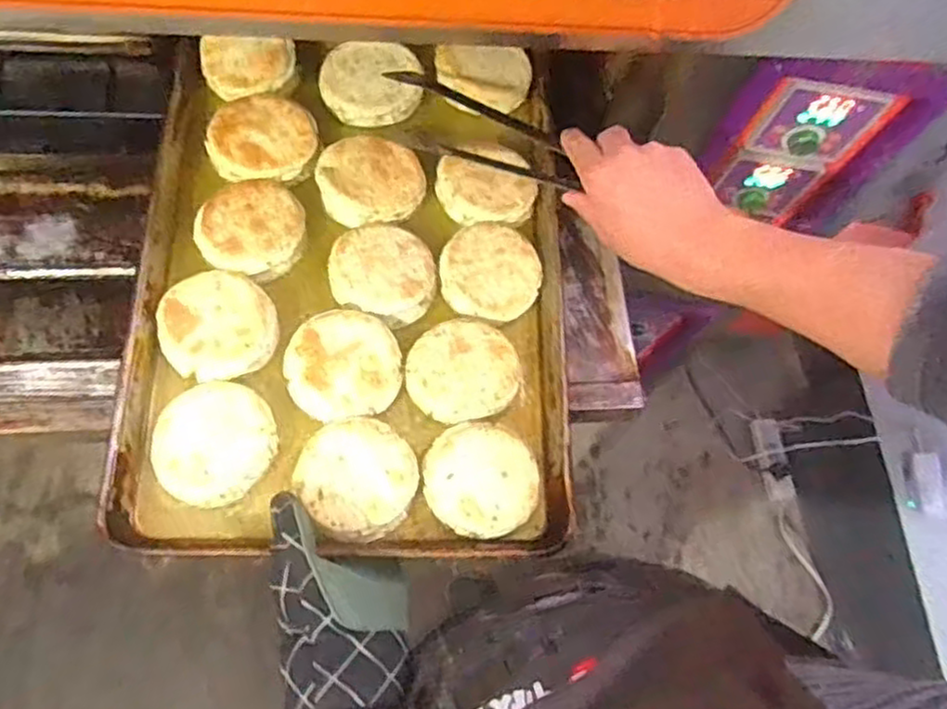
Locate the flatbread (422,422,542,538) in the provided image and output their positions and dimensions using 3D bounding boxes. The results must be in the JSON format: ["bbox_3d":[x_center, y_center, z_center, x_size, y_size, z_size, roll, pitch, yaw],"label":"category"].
[{"bbox_3d":[0.008,0.112,0.672,0.101,0.024,0.103,1,66,-3],"label":"flatbread"}]

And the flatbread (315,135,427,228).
[{"bbox_3d":[-0.104,-0.180,0.759,0.105,0.027,0.091,-18,69,-11],"label":"flatbread"}]

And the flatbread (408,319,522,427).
[{"bbox_3d":[-0.010,0.016,0.706,0.105,0.026,0.093,-16,68,-10],"label":"flatbread"}]

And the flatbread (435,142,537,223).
[{"bbox_3d":[0.013,-0.181,0.783,0.099,0.029,0.092,1,66,-3],"label":"flatbread"}]

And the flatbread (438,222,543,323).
[{"bbox_3d":[0.018,-0.084,0.749,0.102,0.022,0.101,1,66,-3],"label":"flatbread"}]

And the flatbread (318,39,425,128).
[{"bbox_3d":[-0.111,-0.297,0.808,0.108,0.033,0.095,-14,68,-9],"label":"flatbread"}]

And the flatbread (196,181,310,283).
[{"bbox_3d":[-0.218,-0.120,0.733,0.094,0.046,0.100,1,66,-3],"label":"flatbread"}]

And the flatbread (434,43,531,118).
[{"bbox_3d":[0.010,-0.310,0.835,0.104,0.030,0.071,-4,110,-10],"label":"flatbread"}]

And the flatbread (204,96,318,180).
[{"bbox_3d":[-0.211,-0.220,0.755,0.102,0.031,0.095,1,66,-3],"label":"flatbread"}]

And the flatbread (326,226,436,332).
[{"bbox_3d":[-0.090,-0.081,0.736,0.100,0.040,0.102,-18,69,-11],"label":"flatbread"}]

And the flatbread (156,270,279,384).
[{"bbox_3d":[-0.235,-0.027,0.681,0.102,0.031,0.098,1,66,-3],"label":"flatbread"}]

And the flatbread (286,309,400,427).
[{"bbox_3d":[-0.122,0.009,0.690,0.104,0.035,0.100,-16,68,-10],"label":"flatbread"}]

